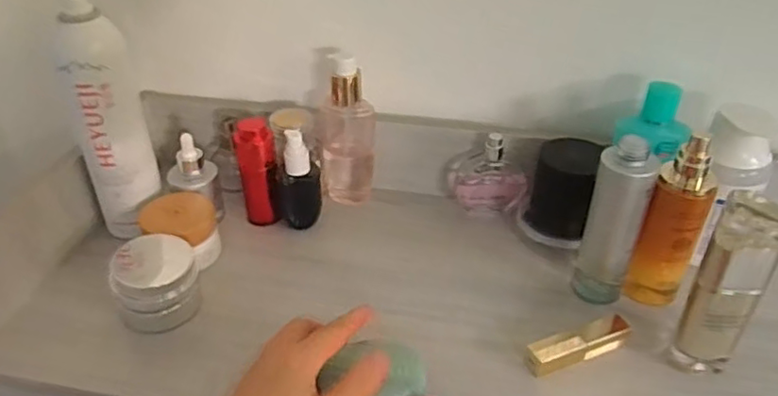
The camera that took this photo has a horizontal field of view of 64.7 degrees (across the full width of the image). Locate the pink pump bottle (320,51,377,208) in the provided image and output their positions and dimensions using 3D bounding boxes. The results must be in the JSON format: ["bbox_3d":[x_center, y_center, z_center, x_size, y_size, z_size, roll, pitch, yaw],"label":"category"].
[{"bbox_3d":[-0.041,-0.069,0.604,0.052,0.150,0.049,-3,37,-4],"label":"pink pump bottle"}]

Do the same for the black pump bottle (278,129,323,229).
[{"bbox_3d":[-0.083,-0.015,0.571,0.040,0.089,0.031,-6,37,-8],"label":"black pump bottle"}]

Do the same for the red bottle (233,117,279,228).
[{"bbox_3d":[-0.124,-0.024,0.593,0.039,0.106,0.029,-10,37,-12],"label":"red bottle"}]

